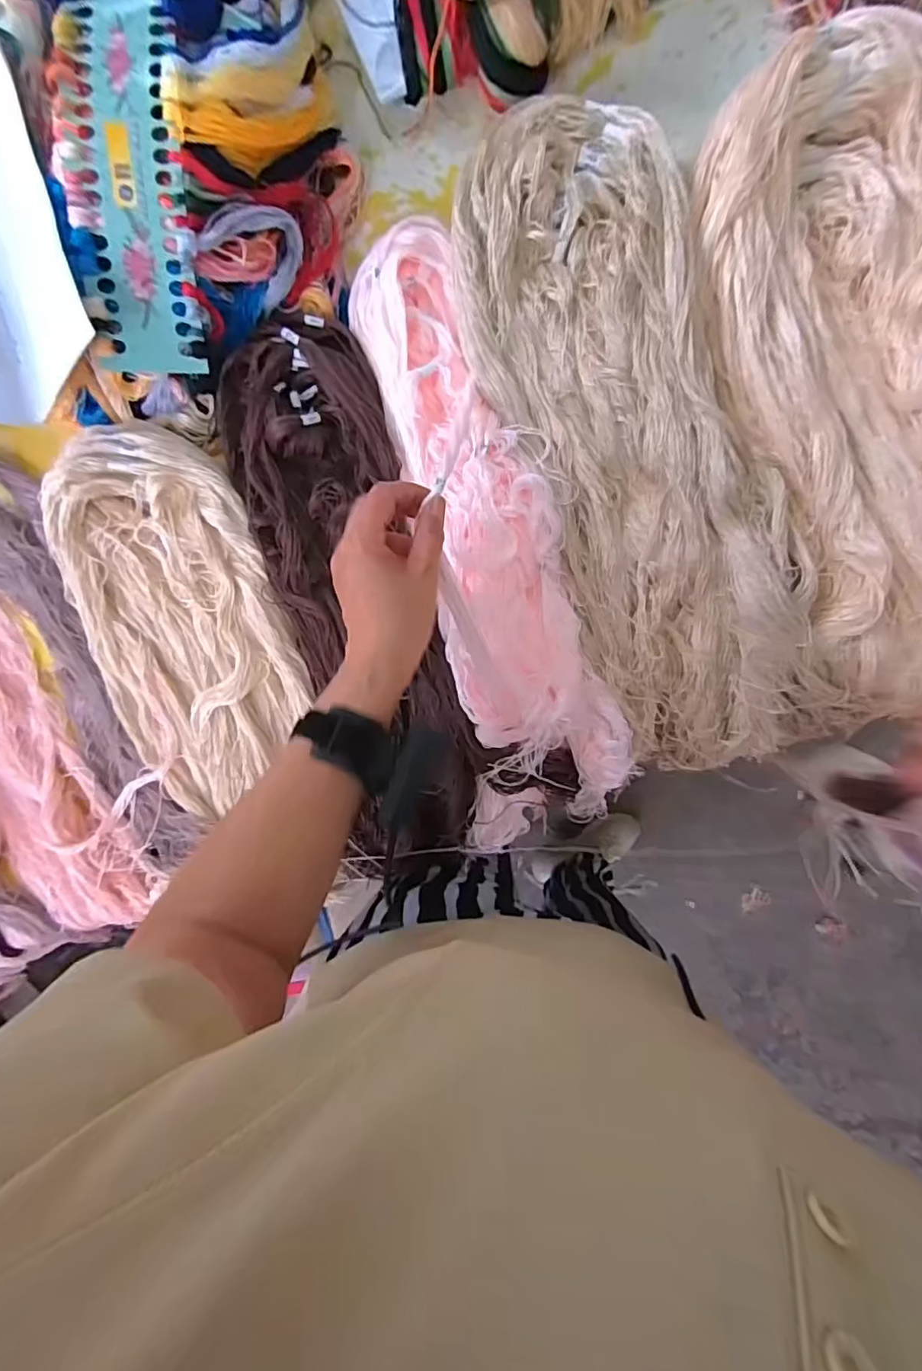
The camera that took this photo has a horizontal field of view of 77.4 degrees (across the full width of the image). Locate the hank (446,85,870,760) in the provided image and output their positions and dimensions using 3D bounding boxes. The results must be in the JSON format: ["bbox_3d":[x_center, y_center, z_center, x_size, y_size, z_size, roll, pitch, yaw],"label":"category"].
[{"bbox_3d":[0.143,-0.173,0.452,0.170,0.059,0.526,-22,97,4],"label":"hank"}]

